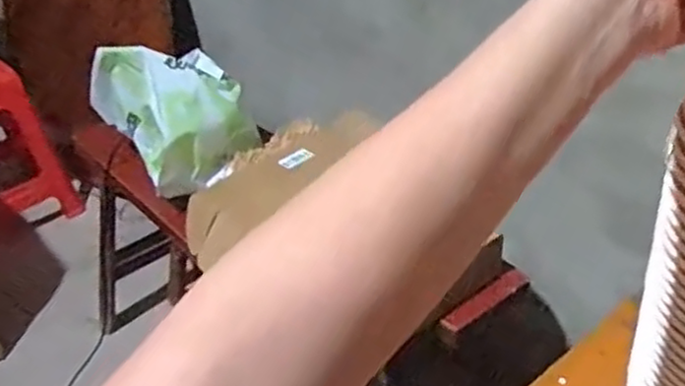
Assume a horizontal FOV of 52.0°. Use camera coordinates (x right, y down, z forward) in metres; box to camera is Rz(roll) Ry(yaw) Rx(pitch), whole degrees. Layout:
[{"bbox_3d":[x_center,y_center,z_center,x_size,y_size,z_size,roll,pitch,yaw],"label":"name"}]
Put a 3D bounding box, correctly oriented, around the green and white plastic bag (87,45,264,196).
[{"bbox_3d":[-0.307,-0.150,1.289,0.252,0.195,0.287,-18,35,-19],"label":"green and white plastic bag"}]

